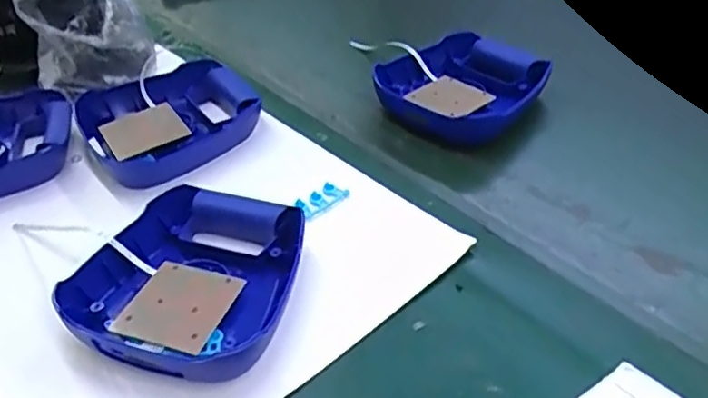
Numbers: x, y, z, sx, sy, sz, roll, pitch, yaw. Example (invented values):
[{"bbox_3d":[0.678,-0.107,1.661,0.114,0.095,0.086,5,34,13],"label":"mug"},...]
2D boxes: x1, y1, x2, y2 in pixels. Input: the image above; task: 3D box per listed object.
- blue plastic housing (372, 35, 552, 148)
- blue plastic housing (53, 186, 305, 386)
[{"bbox_3d":[0.124,-0.128,0.751,0.180,0.045,0.162,-33,47,-31],"label":"blue plastic housing"},{"bbox_3d":[-0.131,0.064,0.525,0.168,0.045,0.176,5,40,11],"label":"blue plastic housing"}]

